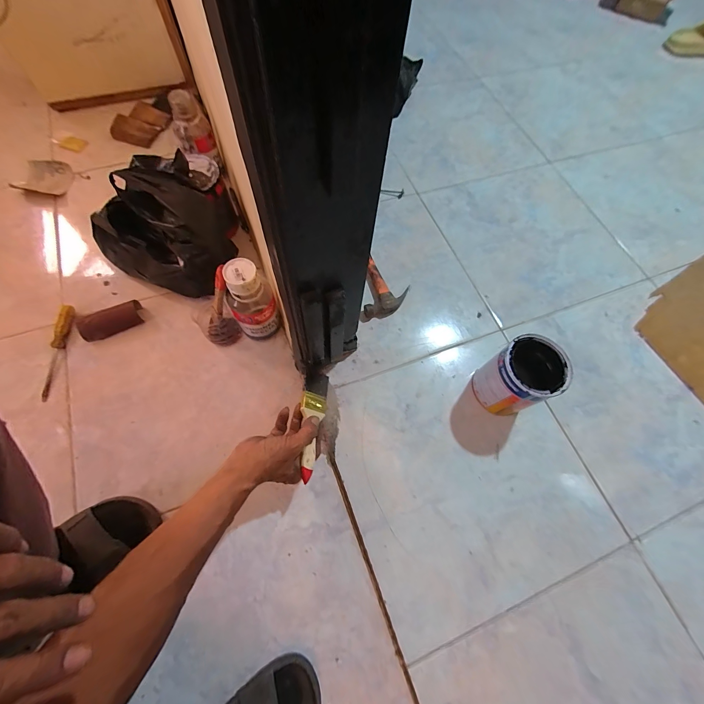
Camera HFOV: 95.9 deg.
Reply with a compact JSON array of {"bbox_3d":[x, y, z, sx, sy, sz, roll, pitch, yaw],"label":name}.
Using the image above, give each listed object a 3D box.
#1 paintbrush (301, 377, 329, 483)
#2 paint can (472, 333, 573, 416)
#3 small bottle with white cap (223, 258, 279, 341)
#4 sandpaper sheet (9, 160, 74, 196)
[{"bbox_3d":[-0.061,0.107,0.491,0.045,0.010,0.172,35,46,-36],"label":"paintbrush"},{"bbox_3d":[0.271,0.046,0.529,0.097,0.130,0.094,1,68,-2],"label":"paint can"},{"bbox_3d":[-0.167,-0.077,0.543,0.071,0.175,0.063,-21,70,-11],"label":"small bottle with white cap"},{"bbox_3d":[-0.682,-0.383,0.708,0.100,0.024,0.090,4,68,-1],"label":"sandpaper sheet"}]

